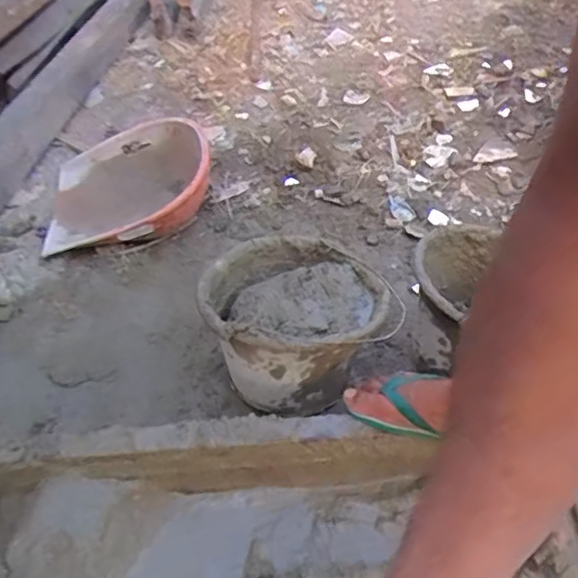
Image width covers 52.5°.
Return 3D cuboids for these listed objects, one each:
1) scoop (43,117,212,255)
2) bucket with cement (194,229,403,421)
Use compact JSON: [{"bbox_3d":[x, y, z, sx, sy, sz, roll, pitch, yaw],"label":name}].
[{"bbox_3d":[-0.384,-0.256,1.421,0.376,0.136,0.399,-8,43,-6],"label":"scoop"},{"bbox_3d":[0.013,0.058,1.005,0.277,0.225,0.267,-3,43,3],"label":"bucket with cement"}]

